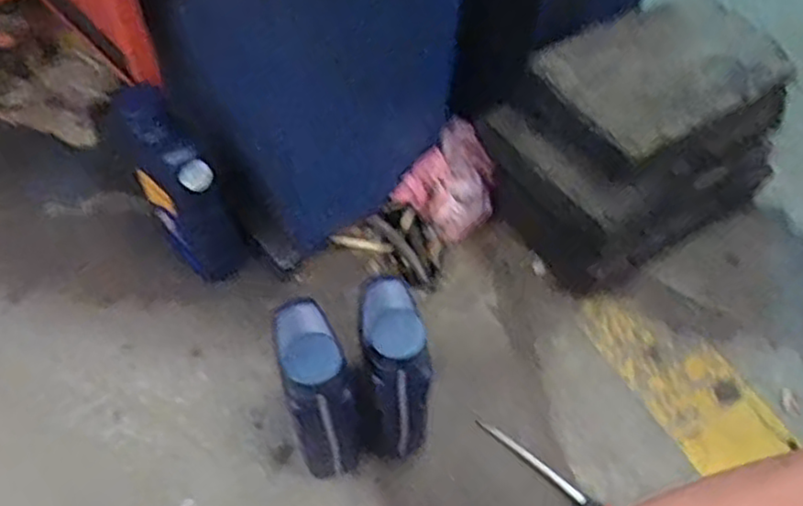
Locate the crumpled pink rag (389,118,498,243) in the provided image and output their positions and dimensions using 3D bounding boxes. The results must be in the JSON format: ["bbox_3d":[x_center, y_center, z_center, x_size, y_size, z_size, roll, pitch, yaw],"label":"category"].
[{"bbox_3d":[0.062,-0.081,0.898,0.107,0.104,0.098,-39,66,-24],"label":"crumpled pink rag"}]

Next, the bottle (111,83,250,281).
[{"bbox_3d":[-0.238,-0.070,0.795,0.069,0.220,0.115,-36,65,-23],"label":"bottle"}]

